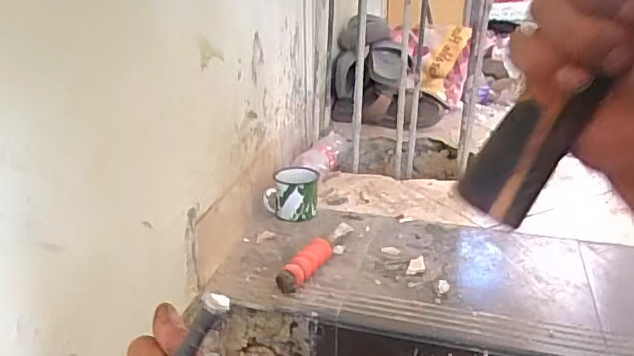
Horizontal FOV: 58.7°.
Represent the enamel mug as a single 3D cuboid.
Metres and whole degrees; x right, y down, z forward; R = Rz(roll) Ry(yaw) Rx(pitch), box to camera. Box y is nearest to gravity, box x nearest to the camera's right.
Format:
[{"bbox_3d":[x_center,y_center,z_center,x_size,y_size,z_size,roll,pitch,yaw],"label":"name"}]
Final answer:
[{"bbox_3d":[-0.043,0.026,0.947,0.090,0.069,0.078,-2,21,-3],"label":"enamel mug"}]

